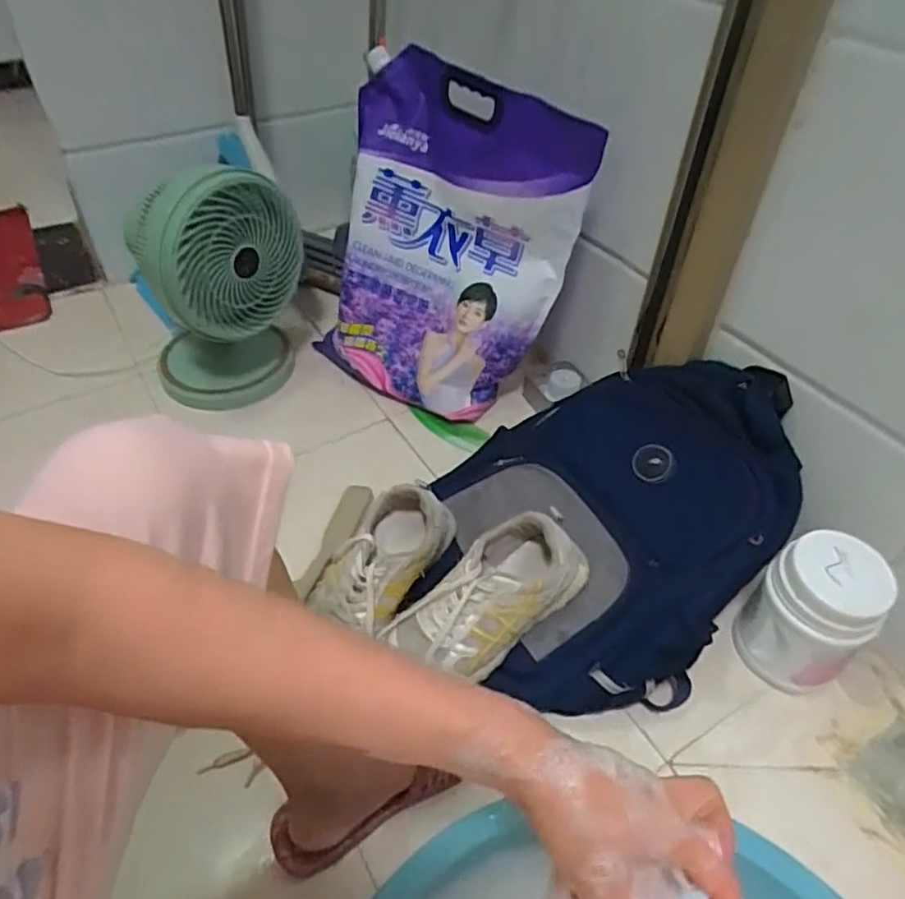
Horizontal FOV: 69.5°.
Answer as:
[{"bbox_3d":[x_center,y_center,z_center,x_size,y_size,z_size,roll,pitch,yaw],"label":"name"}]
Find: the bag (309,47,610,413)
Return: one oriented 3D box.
[{"bbox_3d":[-0.017,-0.268,0.926,0.380,0.428,0.144,25,49,22],"label":"bag"}]

